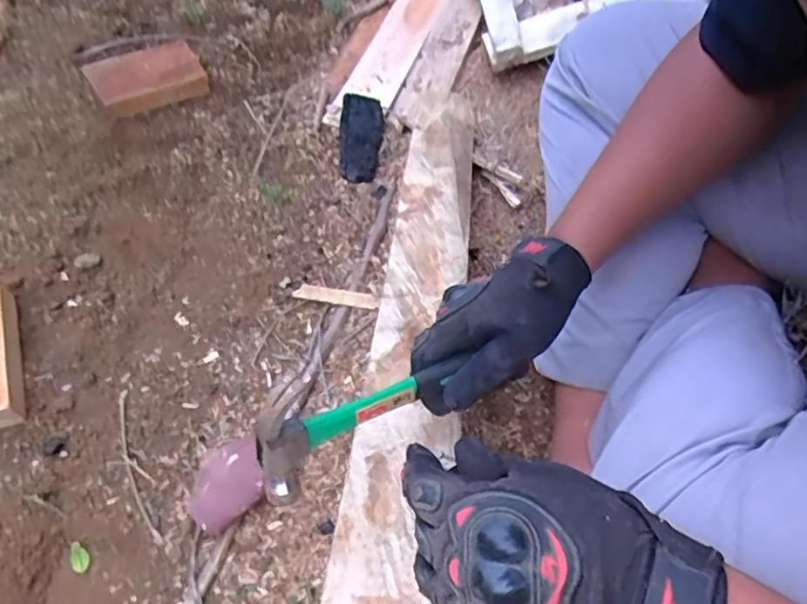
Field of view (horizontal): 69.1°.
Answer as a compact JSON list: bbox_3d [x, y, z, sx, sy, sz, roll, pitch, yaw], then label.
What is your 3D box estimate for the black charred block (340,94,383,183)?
[{"bbox_3d":[-0.066,-0.254,0.898,0.061,0.036,0.142,3,79,4],"label":"black charred block"}]

